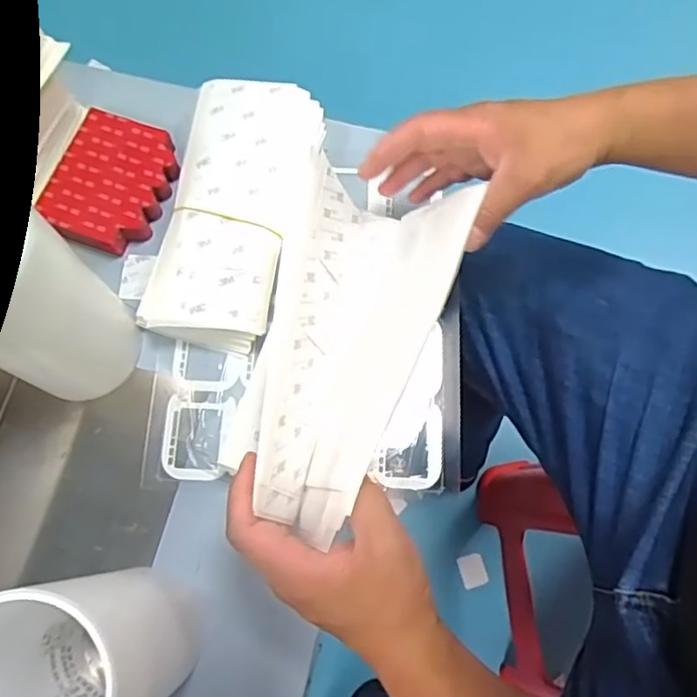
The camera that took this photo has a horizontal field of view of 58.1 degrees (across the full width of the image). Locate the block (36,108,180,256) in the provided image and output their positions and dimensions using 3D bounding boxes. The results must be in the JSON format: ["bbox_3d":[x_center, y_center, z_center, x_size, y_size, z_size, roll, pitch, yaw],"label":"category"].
[{"bbox_3d":[-0.195,-0.135,0.517,0.087,0.024,0.112,20,74,6],"label":"block"}]

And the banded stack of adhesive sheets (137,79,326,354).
[{"bbox_3d":[-0.086,-0.109,0.502,0.107,0.039,0.216,10,74,3],"label":"banded stack of adhesive sheets"}]

